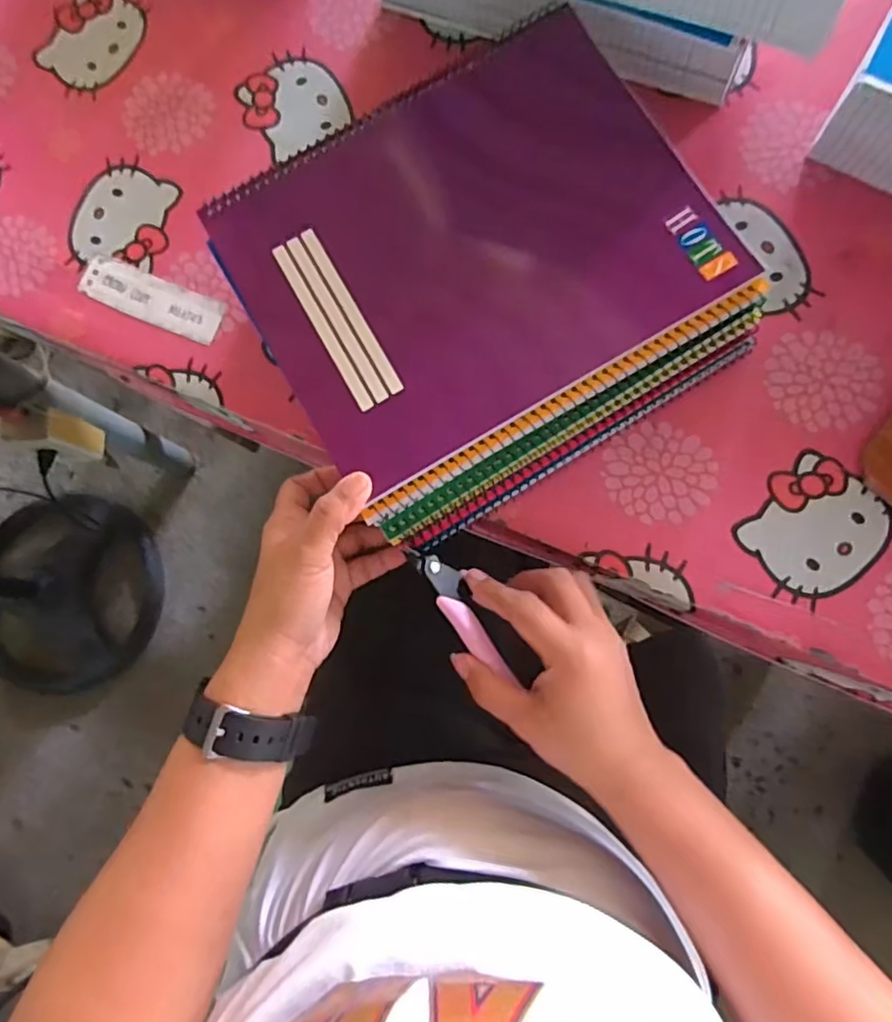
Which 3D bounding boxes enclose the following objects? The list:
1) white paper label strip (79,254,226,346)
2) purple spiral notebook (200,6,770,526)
[{"bbox_3d":[-0.204,-0.146,0.415,0.106,0.004,0.032,23,84,7],"label":"white paper label strip"},{"bbox_3d":[0.015,-0.145,0.340,0.244,0.015,0.210,-30,81,-1],"label":"purple spiral notebook"}]

